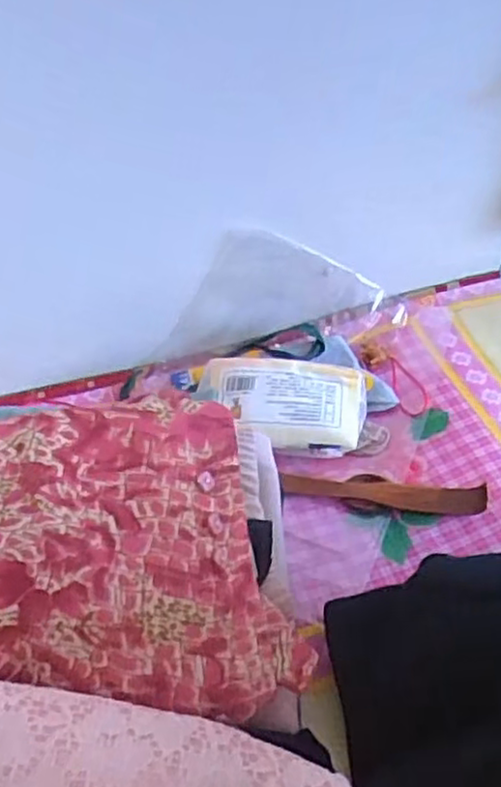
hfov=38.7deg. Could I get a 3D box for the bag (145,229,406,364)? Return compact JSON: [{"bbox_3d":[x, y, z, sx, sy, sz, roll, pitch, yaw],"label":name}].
[{"bbox_3d":[0.029,-0.106,0.745,0.255,0.121,0.054,-4,45,-7],"label":"bag"}]

